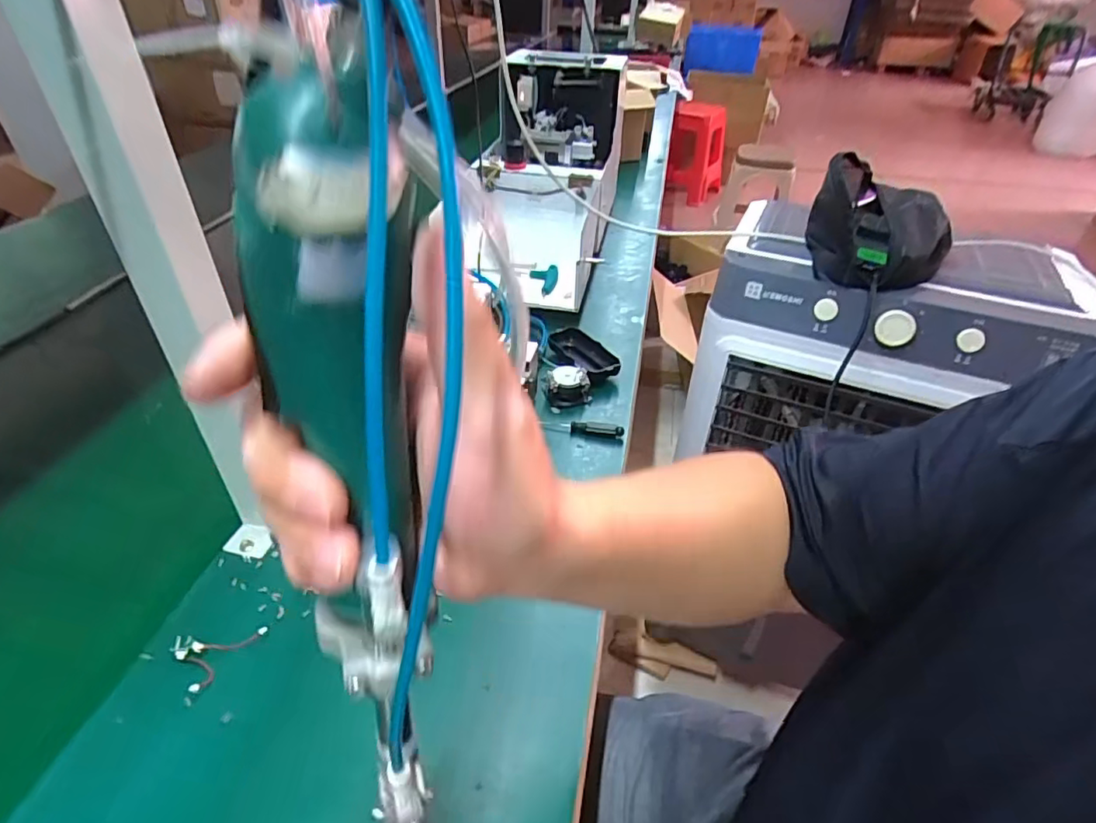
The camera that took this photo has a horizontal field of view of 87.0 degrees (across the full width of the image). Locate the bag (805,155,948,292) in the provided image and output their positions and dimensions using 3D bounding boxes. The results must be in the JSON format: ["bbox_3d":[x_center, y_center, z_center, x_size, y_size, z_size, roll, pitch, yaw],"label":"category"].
[{"bbox_3d":[0.403,-0.233,0.692,0.145,0.105,0.200,24,44,24],"label":"bag"}]

